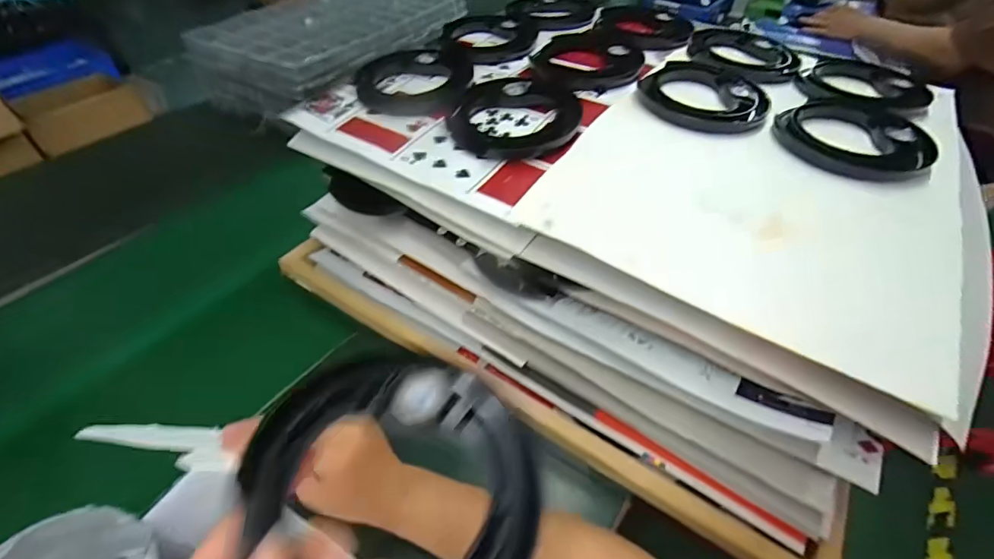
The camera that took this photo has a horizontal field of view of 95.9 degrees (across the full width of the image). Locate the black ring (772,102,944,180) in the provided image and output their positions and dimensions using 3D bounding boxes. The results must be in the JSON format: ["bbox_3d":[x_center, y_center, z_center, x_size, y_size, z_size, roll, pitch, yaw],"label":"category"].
[{"bbox_3d":[0.337,-0.134,0.426,0.124,0.019,0.124,0,46,0],"label":"black ring"}]

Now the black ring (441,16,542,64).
[{"bbox_3d":[-0.009,-0.310,0.575,0.120,0.016,0.126,0,46,0],"label":"black ring"}]

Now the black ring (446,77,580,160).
[{"bbox_3d":[0.019,-0.165,0.449,0.125,0.028,0.125,0,46,0],"label":"black ring"}]

